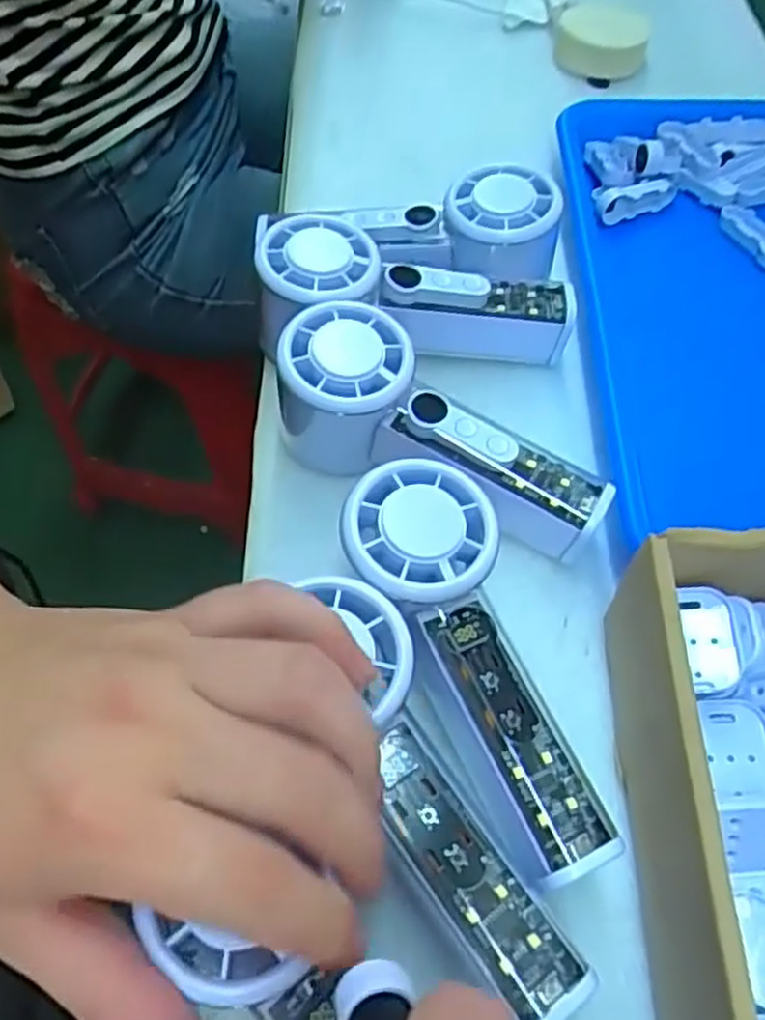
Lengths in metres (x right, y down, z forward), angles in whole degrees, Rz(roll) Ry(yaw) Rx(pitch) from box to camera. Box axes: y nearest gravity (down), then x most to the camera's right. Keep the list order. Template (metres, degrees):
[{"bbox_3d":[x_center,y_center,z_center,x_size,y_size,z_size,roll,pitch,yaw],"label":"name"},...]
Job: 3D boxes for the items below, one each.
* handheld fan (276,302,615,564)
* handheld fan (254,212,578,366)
[{"bbox_3d":[0.025,-0.033,0.330,0.149,0.061,0.056,22,61,13],"label":"handheld fan"},{"bbox_3d":[0.013,-0.096,0.376,0.152,0.057,0.055,9,57,-14],"label":"handheld fan"}]

